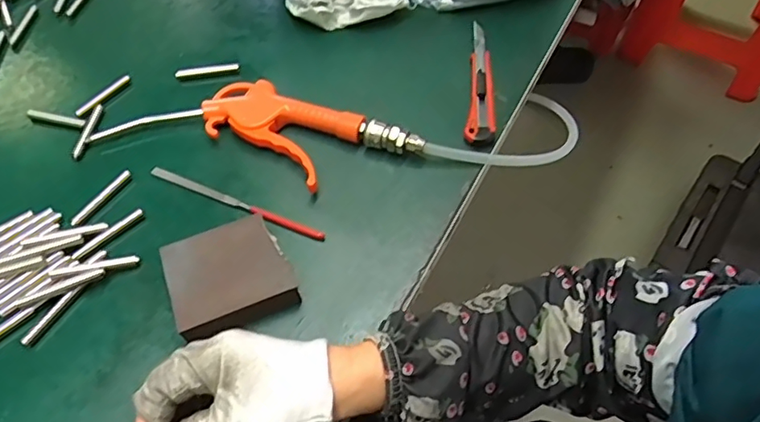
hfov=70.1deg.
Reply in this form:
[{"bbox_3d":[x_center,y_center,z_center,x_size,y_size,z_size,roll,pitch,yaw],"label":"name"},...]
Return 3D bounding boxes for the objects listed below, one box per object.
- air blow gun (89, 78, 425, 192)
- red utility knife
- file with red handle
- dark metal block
[{"bbox_3d":[-0.101,-0.068,0.456,0.260,0.026,0.089,18,59,12],"label":"air blow gun"},{"bbox_3d":[0.094,-0.120,0.491,0.024,0.010,0.149,7,57,5],"label":"red utility knife"},{"bbox_3d":[-0.115,-0.007,0.428,0.156,0.005,0.009,21,59,14],"label":"file with red handle"},{"bbox_3d":[-0.105,0.046,0.381,0.077,0.026,0.075,-22,59,-14],"label":"dark metal block"}]

